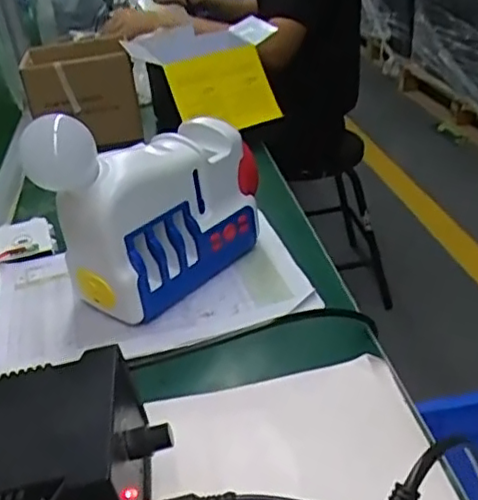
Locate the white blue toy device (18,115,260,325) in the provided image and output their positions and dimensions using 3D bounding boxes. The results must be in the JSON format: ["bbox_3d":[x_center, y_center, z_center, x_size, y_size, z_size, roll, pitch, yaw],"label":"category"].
[{"bbox_3d":[-0.074,-0.045,0.600,0.222,0.186,0.077,-27,36,-31],"label":"white blue toy device"}]

